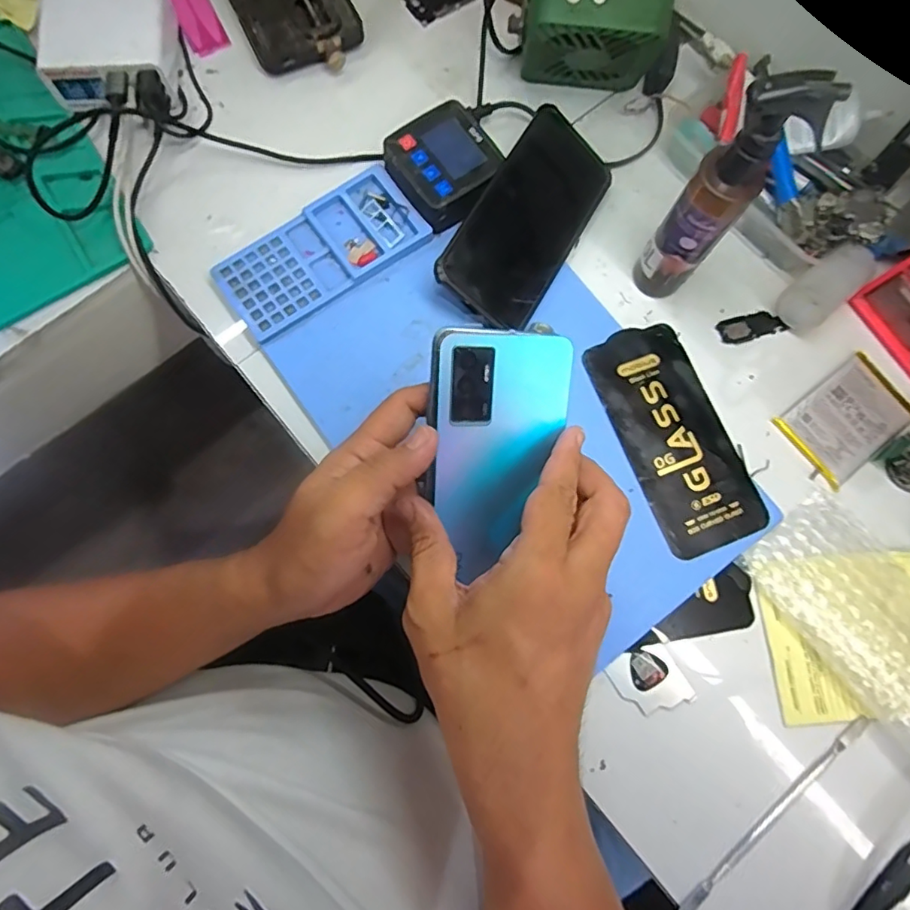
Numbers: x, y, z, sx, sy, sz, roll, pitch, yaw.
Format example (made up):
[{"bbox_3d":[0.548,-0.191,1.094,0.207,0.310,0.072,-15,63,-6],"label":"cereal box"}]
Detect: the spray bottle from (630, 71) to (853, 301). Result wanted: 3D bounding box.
[{"bbox_3d":[0.156,-0.152,0.335,0.039,0.164,0.032,34,78,6],"label":"spray bottle"}]

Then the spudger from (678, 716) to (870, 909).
[{"bbox_3d":[0.198,0.221,0.331,0.169,0.005,0.007,-37,80,-10],"label":"spudger"}]

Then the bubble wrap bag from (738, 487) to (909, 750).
[{"bbox_3d":[0.281,0.113,0.347,0.088,0.026,0.176,-38,81,-10],"label":"bubble wrap bag"}]

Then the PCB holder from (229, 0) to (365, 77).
[{"bbox_3d":[-0.144,-0.389,0.455,0.089,0.022,0.164,-26,79,-7],"label":"PCB holder"}]

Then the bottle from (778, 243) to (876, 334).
[{"bbox_3d":[0.272,-0.124,0.399,0.069,0.034,0.035,-40,81,-10],"label":"bottle"}]

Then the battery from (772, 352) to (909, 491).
[{"bbox_3d":[0.288,-0.027,0.396,0.096,0.008,0.062,-36,80,-9],"label":"battery"}]

